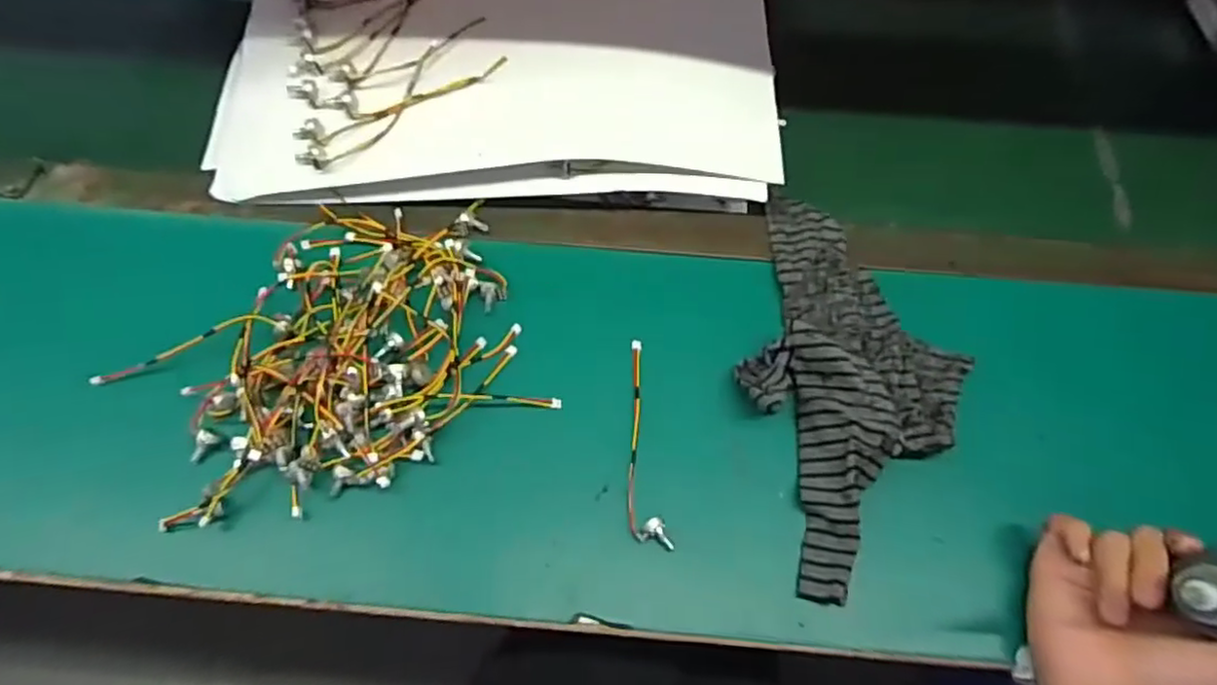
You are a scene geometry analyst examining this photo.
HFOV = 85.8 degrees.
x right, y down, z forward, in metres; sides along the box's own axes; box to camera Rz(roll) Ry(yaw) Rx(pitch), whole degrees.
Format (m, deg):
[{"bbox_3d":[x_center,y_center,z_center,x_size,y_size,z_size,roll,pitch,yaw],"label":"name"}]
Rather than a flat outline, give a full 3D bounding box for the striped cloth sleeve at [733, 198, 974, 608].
[{"bbox_3d":[0.184,0.024,0.495,0.164,0.045,0.325,16,64,6],"label":"striped cloth sleeve"}]

